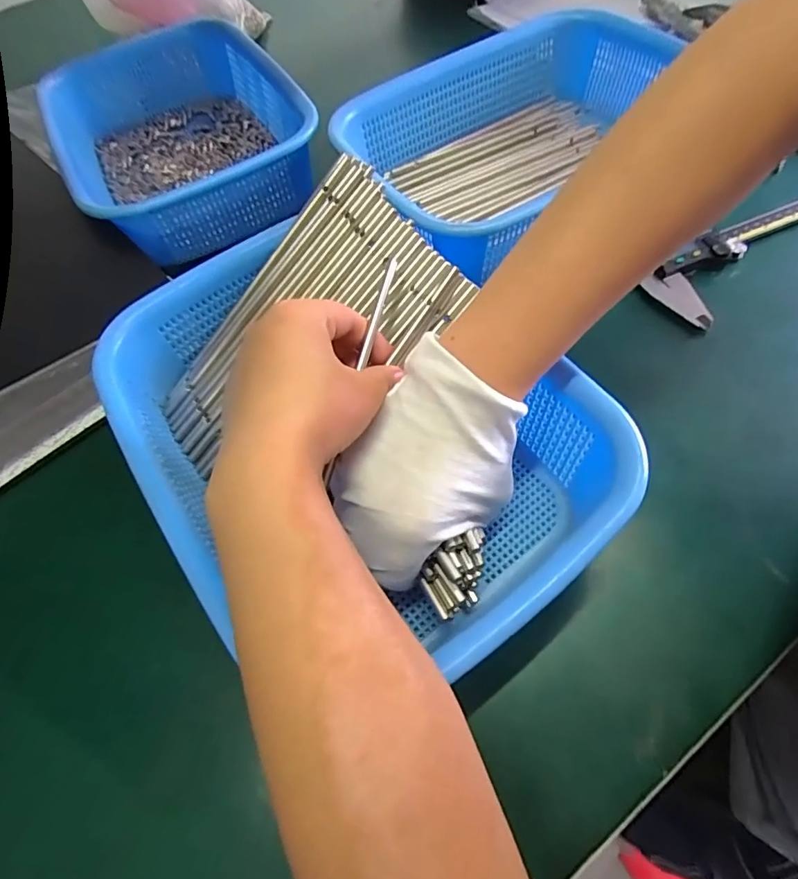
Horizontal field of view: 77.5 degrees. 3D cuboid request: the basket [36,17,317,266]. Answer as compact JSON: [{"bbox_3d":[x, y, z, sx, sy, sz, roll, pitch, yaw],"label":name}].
[{"bbox_3d":[-0.200,-0.282,0.466,0.195,0.069,0.262,-27,61,-10],"label":"basket"}]

